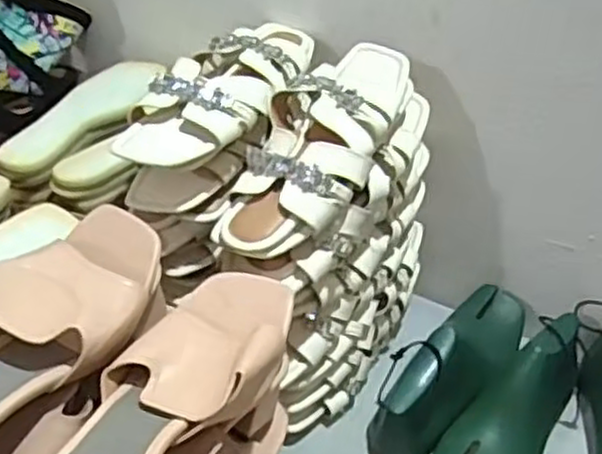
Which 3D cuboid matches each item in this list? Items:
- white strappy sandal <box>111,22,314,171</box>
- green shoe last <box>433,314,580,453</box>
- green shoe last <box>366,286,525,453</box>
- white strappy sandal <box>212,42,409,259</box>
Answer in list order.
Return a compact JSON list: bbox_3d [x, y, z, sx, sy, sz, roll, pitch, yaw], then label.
[{"bbox_3d":[-0.069,-0.120,0.702,0.106,0.071,0.235,22,41,21],"label":"white strappy sandal"},{"bbox_3d":[0.205,0.167,0.720,0.078,0.096,0.219,25,43,25],"label":"green shoe last"},{"bbox_3d":[0.164,0.136,0.757,0.088,0.092,0.244,27,43,26],"label":"green shoe last"},{"bbox_3d":[0.014,-0.076,0.651,0.106,0.049,0.246,20,61,19],"label":"white strappy sandal"}]

